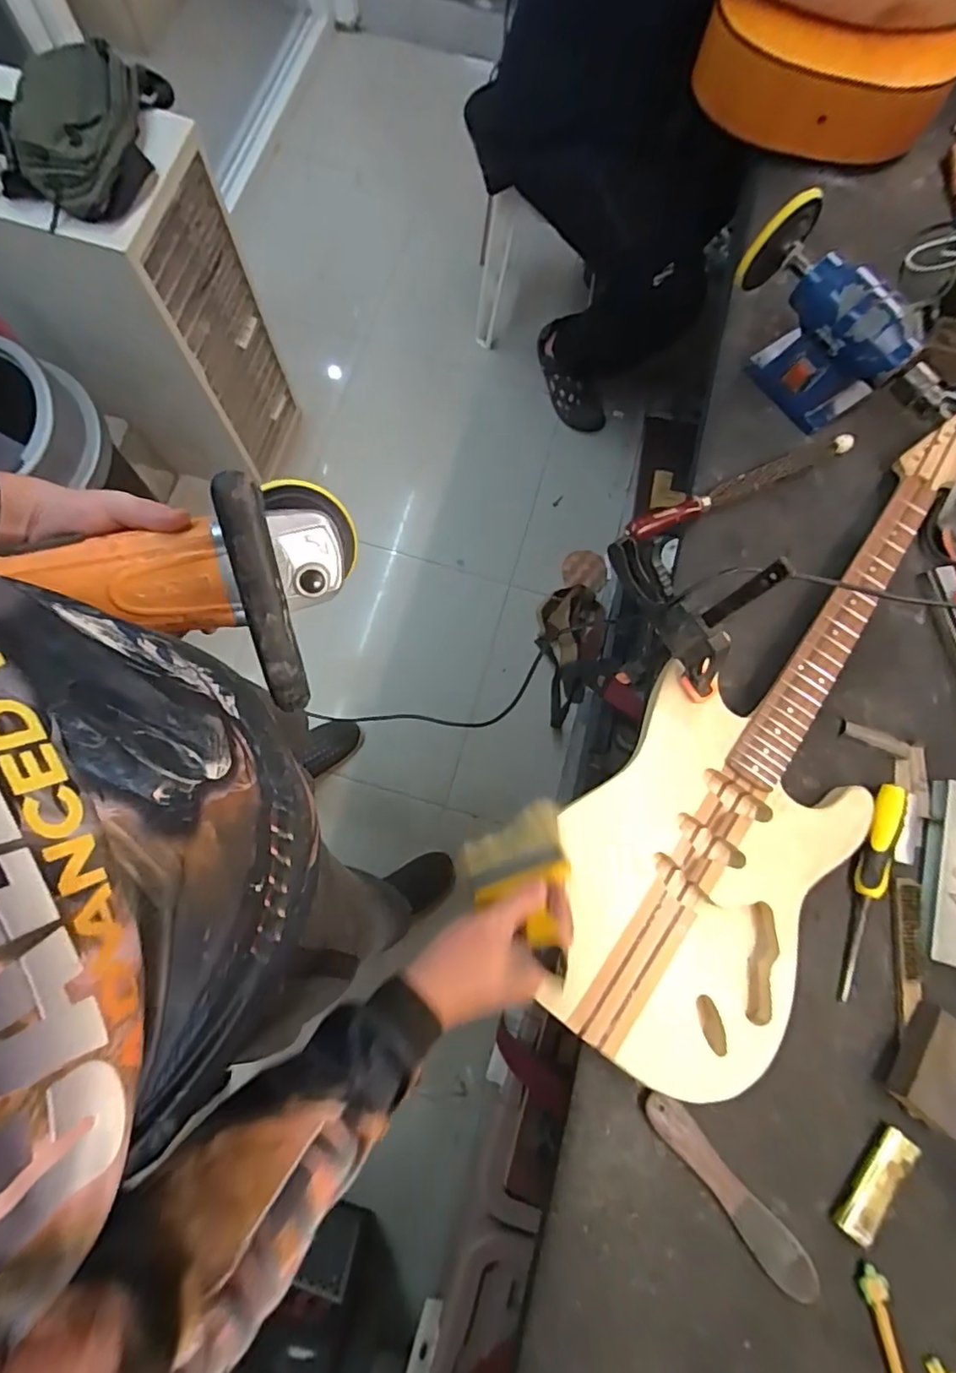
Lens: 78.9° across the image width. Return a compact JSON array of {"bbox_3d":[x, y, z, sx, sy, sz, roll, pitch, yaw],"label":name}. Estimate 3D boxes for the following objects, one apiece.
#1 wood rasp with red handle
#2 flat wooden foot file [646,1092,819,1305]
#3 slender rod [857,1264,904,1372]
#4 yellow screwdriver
[{"bbox_3d":[0.350,-0.266,0.772,0.342,0.029,0.029,-24,76,-6],"label":"wood rasp with red handle"},{"bbox_3d":[0.252,0.507,0.579,0.039,0.012,0.224,-40,79,-10],"label":"flat wooden foot file"},{"bbox_3d":[0.396,0.638,0.547,0.026,0.007,0.154,-13,75,-4],"label":"slender rod"},{"bbox_3d":[0.431,0.222,0.642,0.032,0.030,0.234,22,77,3],"label":"yellow screwdriver"}]

